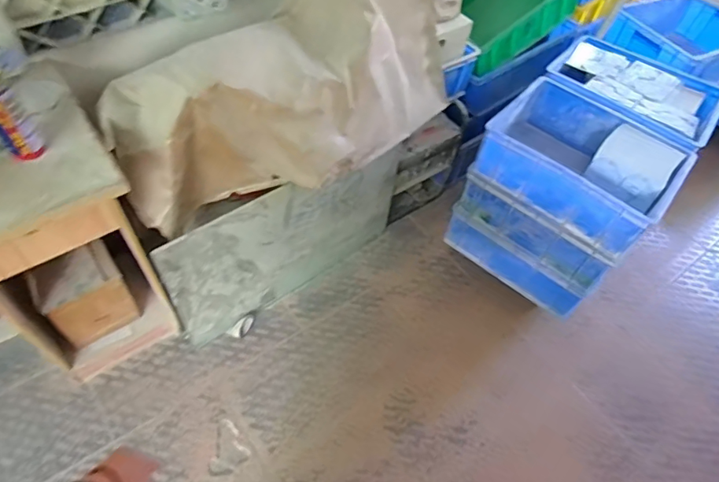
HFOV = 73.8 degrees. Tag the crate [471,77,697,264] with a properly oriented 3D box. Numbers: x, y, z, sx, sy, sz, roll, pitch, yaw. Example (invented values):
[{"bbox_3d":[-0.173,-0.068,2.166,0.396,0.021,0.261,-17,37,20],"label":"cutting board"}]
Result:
[{"bbox_3d":[0.595,-0.203,1.323,0.475,0.186,0.339,34,57,21],"label":"crate"}]

